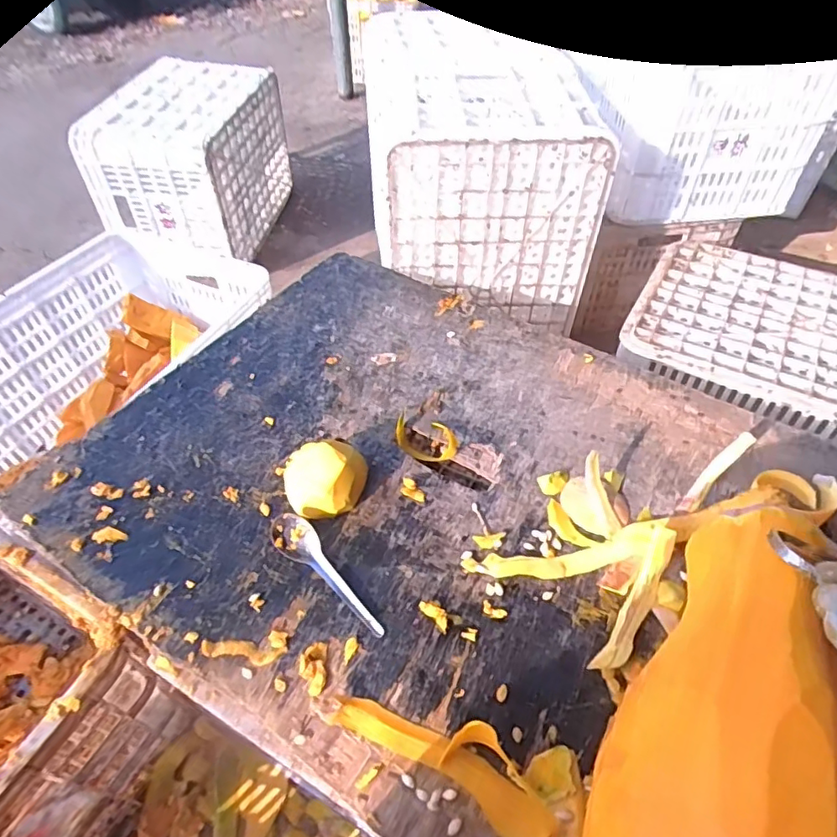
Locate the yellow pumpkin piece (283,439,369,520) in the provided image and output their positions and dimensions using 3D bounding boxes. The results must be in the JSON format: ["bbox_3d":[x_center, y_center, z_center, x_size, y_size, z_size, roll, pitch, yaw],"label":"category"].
[{"bbox_3d":[-0.100,0.067,0.607,0.090,0.047,0.078,-13,50,-12],"label":"yellow pumpkin piece"}]

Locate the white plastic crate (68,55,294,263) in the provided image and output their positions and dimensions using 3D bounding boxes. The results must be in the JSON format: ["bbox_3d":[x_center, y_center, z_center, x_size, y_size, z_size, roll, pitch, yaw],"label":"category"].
[{"bbox_3d":[-0.572,-0.654,1.429,0.382,0.328,0.594,-2,50,-1],"label":"white plastic crate"}]

